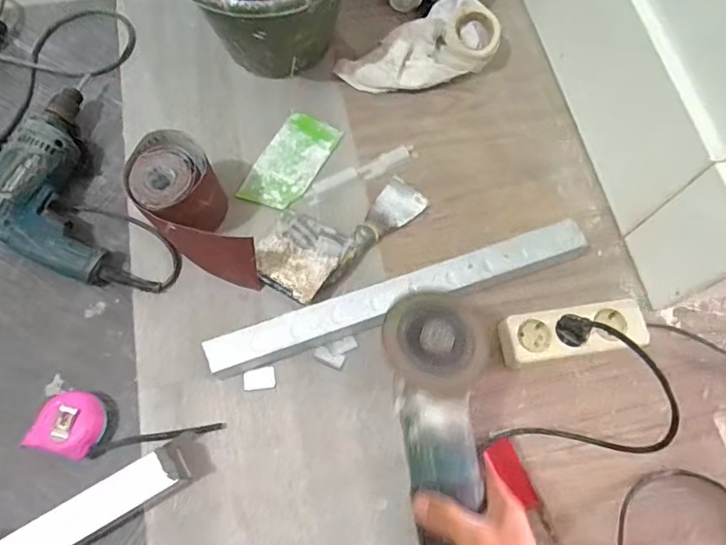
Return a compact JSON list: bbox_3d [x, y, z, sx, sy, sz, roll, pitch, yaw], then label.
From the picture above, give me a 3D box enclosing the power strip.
[{"bbox_3d":[0.239,0.071,0.592,0.158,0.045,0.058,-9,71,-4],"label":"power strip"}]

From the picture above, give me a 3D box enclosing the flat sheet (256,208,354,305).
[{"bbox_3d":[-0.080,-0.023,0.630,0.104,0.004,0.101,27,67,23],"label":"flat sheet"}]

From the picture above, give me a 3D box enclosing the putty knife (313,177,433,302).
[{"bbox_3d":[0.006,-0.041,0.642,0.056,0.022,0.192,36,74,11],"label":"putty knife"}]

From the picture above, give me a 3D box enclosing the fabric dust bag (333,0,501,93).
[{"bbox_3d":[0.075,-0.314,0.724,0.218,0.062,0.105,-18,72,-7],"label":"fabric dust bag"}]

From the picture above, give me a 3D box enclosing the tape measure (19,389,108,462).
[{"bbox_3d":[-0.313,0.163,0.555,0.065,0.033,0.066,17,71,5],"label":"tape measure"}]

